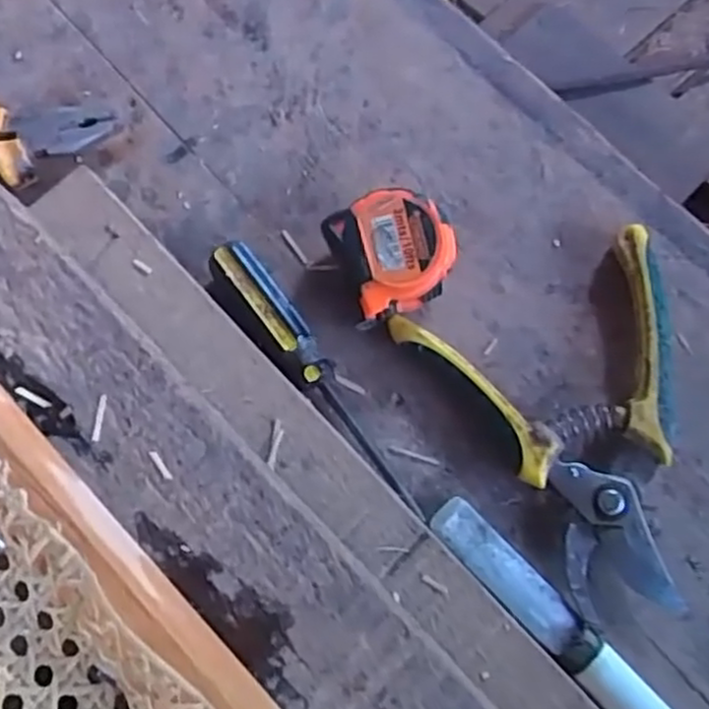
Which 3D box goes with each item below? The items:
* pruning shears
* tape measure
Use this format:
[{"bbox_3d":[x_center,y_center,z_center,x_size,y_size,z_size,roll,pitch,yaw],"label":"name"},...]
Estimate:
[{"bbox_3d":[0.112,0.038,0.366,0.135,0.024,0.170,-19,78,-3],"label":"pruning shears"},{"bbox_3d":[0.020,-0.052,0.381,0.055,0.038,0.058,-24,78,-4],"label":"tape measure"}]

